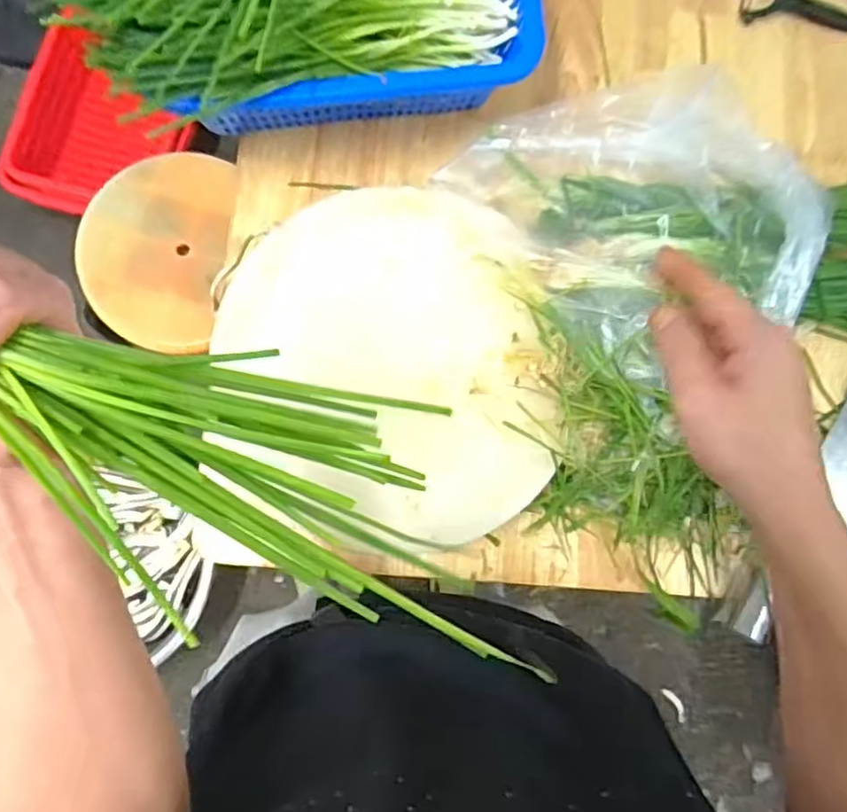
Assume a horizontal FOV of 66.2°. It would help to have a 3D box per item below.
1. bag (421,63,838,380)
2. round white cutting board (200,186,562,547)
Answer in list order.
[{"bbox_3d":[0.213,-0.193,0.657,0.239,0.124,0.314,-38,87,-8],"label":"bag"},{"bbox_3d":[-0.026,-0.037,0.632,0.299,0.030,0.341,-11,90,-9],"label":"round white cutting board"}]

